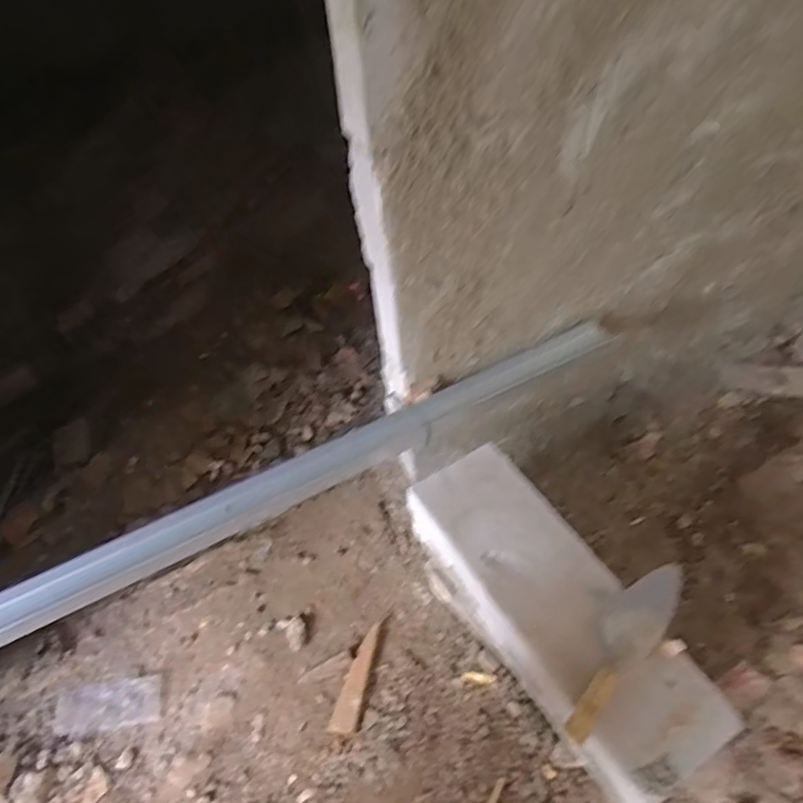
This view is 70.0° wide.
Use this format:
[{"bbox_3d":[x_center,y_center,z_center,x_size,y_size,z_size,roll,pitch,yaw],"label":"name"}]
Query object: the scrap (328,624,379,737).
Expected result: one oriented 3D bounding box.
[{"bbox_3d":[-0.086,0.528,1.095,0.047,0.008,0.194,10,53,12],"label":"scrap"}]

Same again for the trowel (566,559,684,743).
[{"bbox_3d":[0.332,0.373,0.876,0.293,0.067,0.078,-39,58,-25],"label":"trowel"}]

